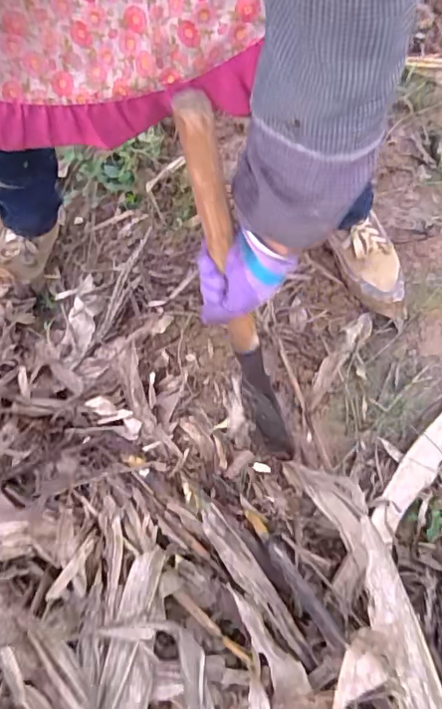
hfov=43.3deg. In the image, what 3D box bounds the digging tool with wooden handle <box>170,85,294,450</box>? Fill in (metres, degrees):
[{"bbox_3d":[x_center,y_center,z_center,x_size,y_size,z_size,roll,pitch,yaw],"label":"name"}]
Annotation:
[{"bbox_3d":[0.026,-0.028,0.629,0.030,0.551,0.071,-29,52,-10],"label":"digging tool with wooden handle"}]

